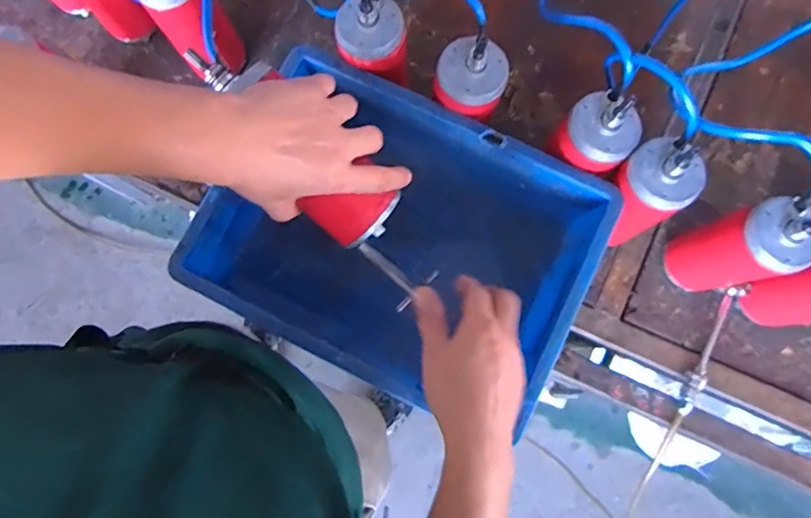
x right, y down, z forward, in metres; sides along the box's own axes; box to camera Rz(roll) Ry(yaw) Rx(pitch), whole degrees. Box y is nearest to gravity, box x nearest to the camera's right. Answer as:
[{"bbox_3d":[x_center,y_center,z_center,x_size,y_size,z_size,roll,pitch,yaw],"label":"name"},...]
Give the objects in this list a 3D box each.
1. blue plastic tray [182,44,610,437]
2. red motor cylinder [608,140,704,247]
[{"bbox_3d":[0.012,-0.011,0.615,0.364,0.147,0.287,25,81,6],"label":"blue plastic tray"},{"bbox_3d":[0.260,-0.070,0.589,0.069,0.187,0.076,-44,81,-6],"label":"red motor cylinder"}]

